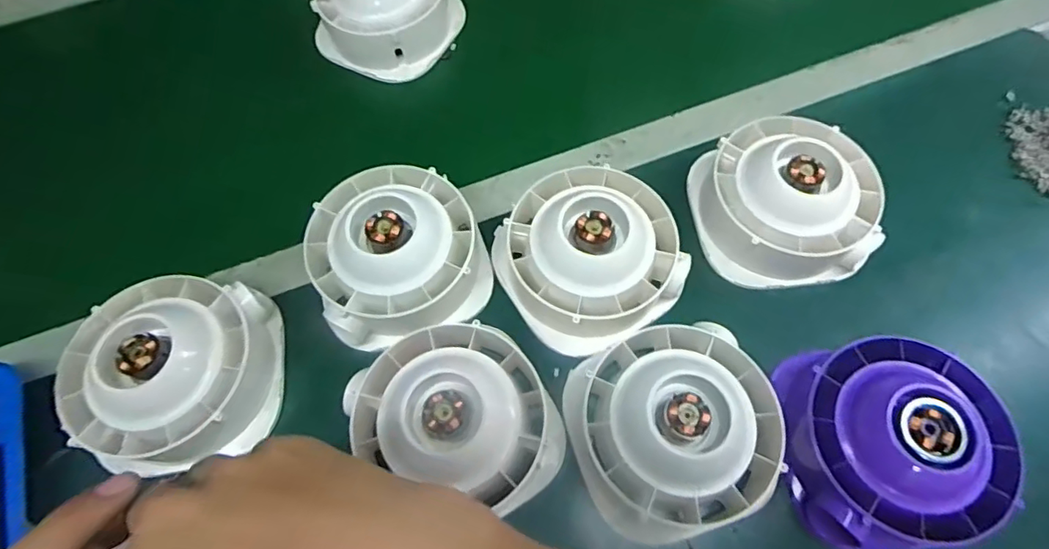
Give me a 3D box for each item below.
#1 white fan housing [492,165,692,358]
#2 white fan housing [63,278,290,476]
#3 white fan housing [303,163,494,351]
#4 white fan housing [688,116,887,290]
[{"bbox_3d":[0.050,-0.018,0.426,0.129,0.066,0.132,-1,66,1],"label":"white fan housing"},{"bbox_3d":[-0.255,0.071,0.393,0.131,0.066,0.132,-1,66,1],"label":"white fan housing"},{"bbox_3d":[-0.104,-0.022,0.431,0.135,0.068,0.133,-20,67,-7],"label":"white fan housing"},{"bbox_3d":[0.213,-0.062,0.444,0.130,0.062,0.128,-4,66,0],"label":"white fan housing"}]

